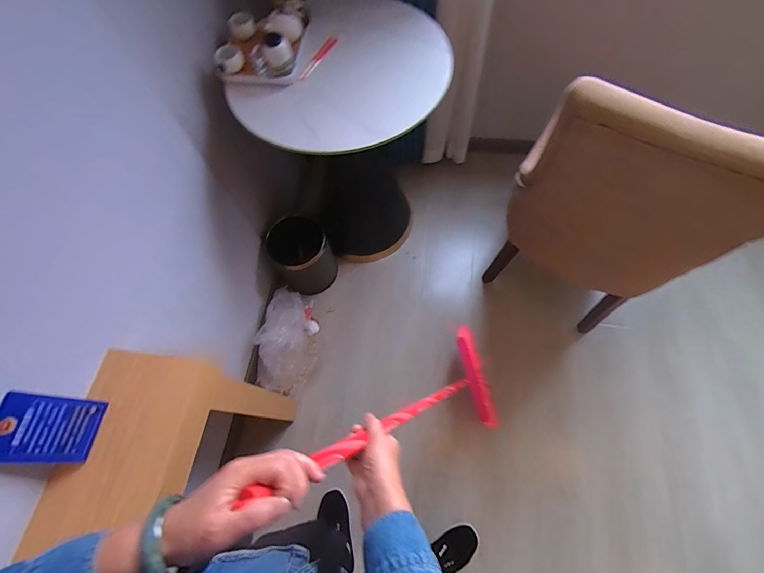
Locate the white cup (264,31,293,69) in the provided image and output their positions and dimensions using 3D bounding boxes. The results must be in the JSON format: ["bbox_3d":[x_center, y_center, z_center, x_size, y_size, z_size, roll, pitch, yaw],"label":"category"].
[{"bbox_3d":[-0.250,-0.566,0.832,0.065,0.059,0.053,-19,67,-5],"label":"white cup"}]

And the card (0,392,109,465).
[{"bbox_3d":[-0.518,0.224,0.547,0.010,0.150,0.096,-5,66,16],"label":"card"}]

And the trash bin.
[{"bbox_3d":[-0.320,-0.128,1.410,0.227,0.253,0.236,-1,67,3],"label":"trash bin"}]

